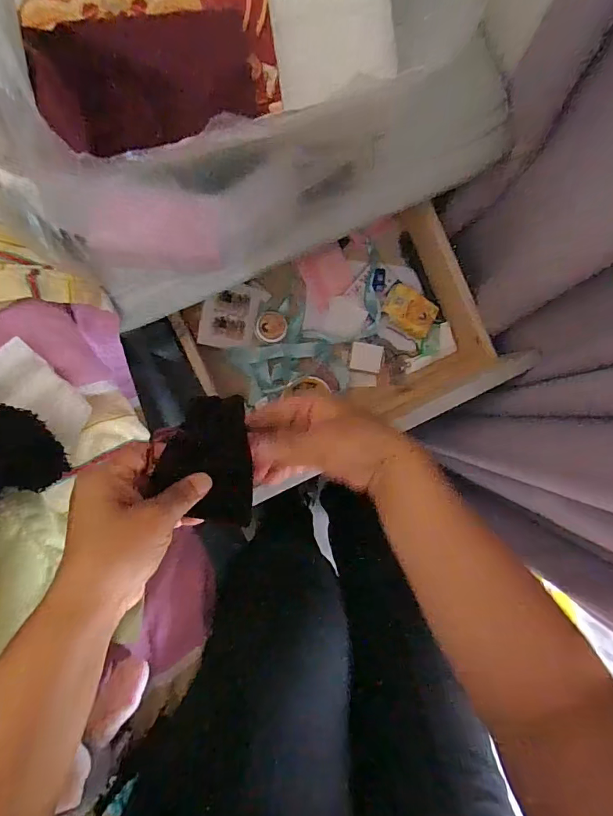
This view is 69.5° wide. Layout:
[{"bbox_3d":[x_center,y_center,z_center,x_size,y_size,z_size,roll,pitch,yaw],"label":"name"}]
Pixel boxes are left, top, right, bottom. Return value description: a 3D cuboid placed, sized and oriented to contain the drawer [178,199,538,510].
[{"bbox_3d":[0.034,-0.089,0.501,0.322,0.123,0.221,-25,94,-7],"label":"drawer"}]

